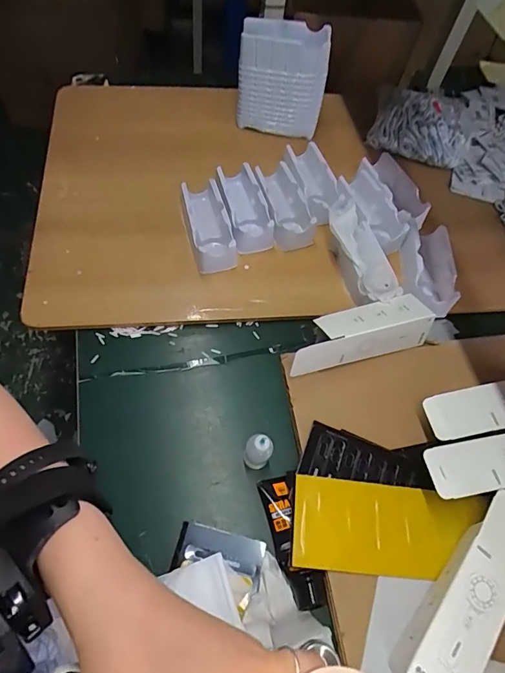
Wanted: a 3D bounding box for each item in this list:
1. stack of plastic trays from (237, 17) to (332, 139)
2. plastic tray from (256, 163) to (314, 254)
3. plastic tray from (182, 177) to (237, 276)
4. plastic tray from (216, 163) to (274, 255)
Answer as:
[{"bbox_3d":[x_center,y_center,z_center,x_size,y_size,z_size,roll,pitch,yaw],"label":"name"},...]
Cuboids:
[{"bbox_3d":[0.054,-0.531,0.894,0.170,0.181,0.122,0,62,-7],"label":"stack of plastic trays"},{"bbox_3d":[0.059,-0.239,0.801,0.084,0.059,0.160,-10,64,-12],"label":"plastic tray"},{"bbox_3d":[-0.079,-0.191,0.760,0.071,0.066,0.160,-11,64,-12],"label":"plastic tray"},{"bbox_3d":[-0.016,-0.230,0.786,0.073,0.060,0.159,-11,64,-12],"label":"plastic tray"}]

